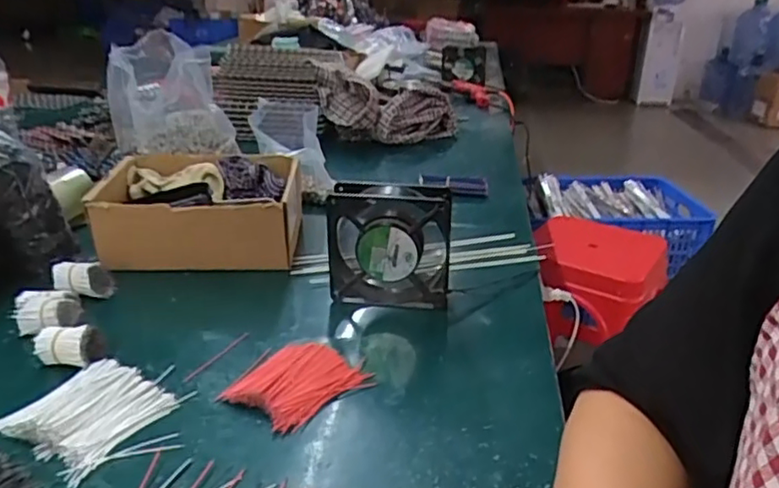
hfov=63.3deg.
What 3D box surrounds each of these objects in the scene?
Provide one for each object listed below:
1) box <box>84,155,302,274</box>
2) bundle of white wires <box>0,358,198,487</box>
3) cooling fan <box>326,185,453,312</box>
[{"bbox_3d":[-0.220,-0.034,0.755,0.210,0.099,0.173,0,24,-3],"label":"box"},{"bbox_3d":[-0.223,0.121,0.486,0.094,0.021,0.113,16,28,30],"label":"bundle of white wires"},{"bbox_3d":[-0.001,0.002,0.633,0.120,0.118,0.048,3,24,4],"label":"cooling fan"}]

